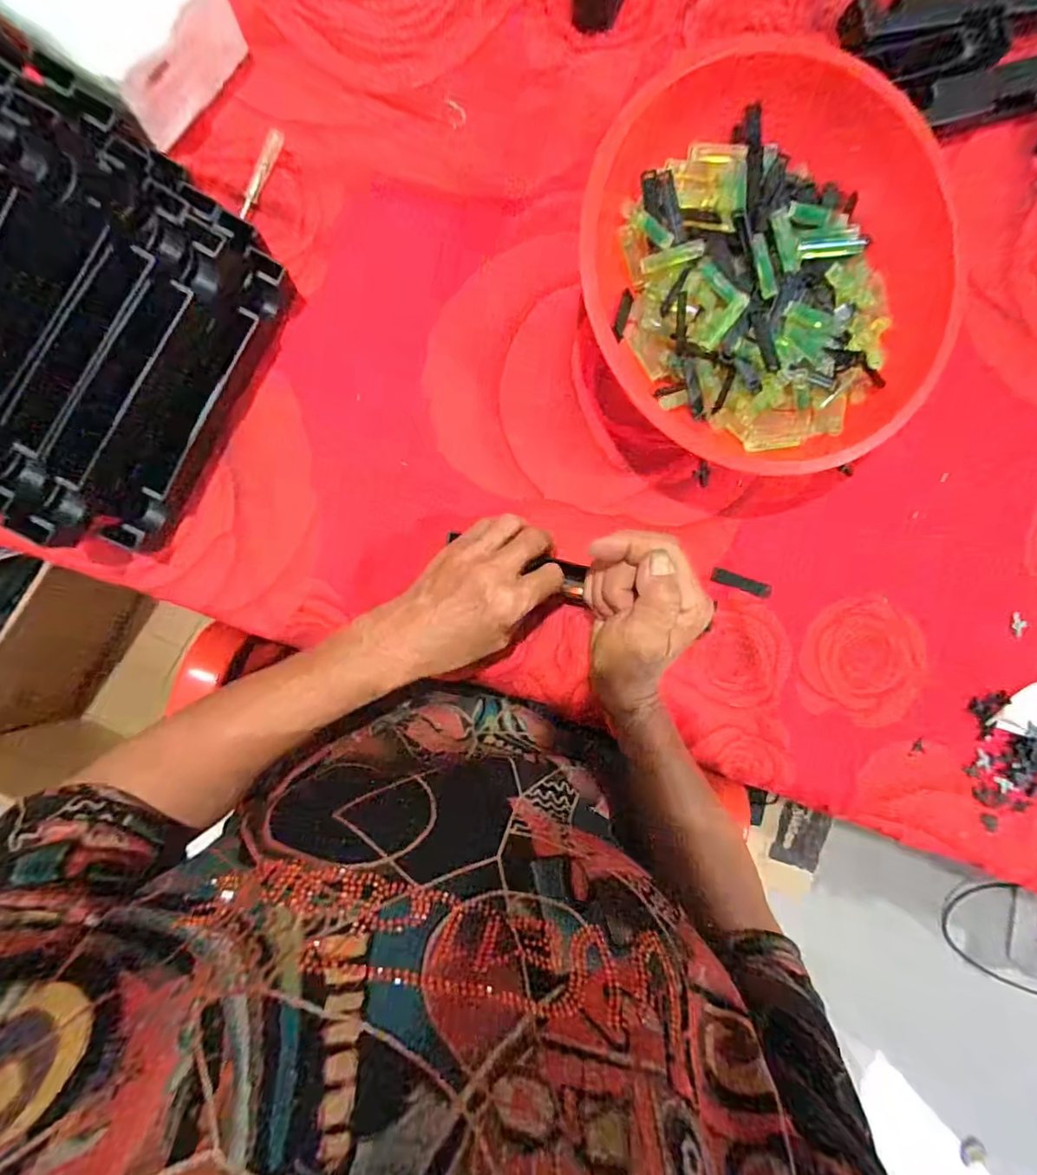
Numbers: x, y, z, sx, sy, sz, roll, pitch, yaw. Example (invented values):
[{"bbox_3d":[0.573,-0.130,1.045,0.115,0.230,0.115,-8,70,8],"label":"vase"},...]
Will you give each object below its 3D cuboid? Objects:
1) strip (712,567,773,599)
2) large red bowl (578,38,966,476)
[{"bbox_3d":[0.171,-0.004,0.414,0.047,0.004,0.011,17,106,-2],"label":"strip"},{"bbox_3d":[0.161,-0.207,0.358,0.245,0.075,0.239,-1,95,-7],"label":"large red bowl"}]

